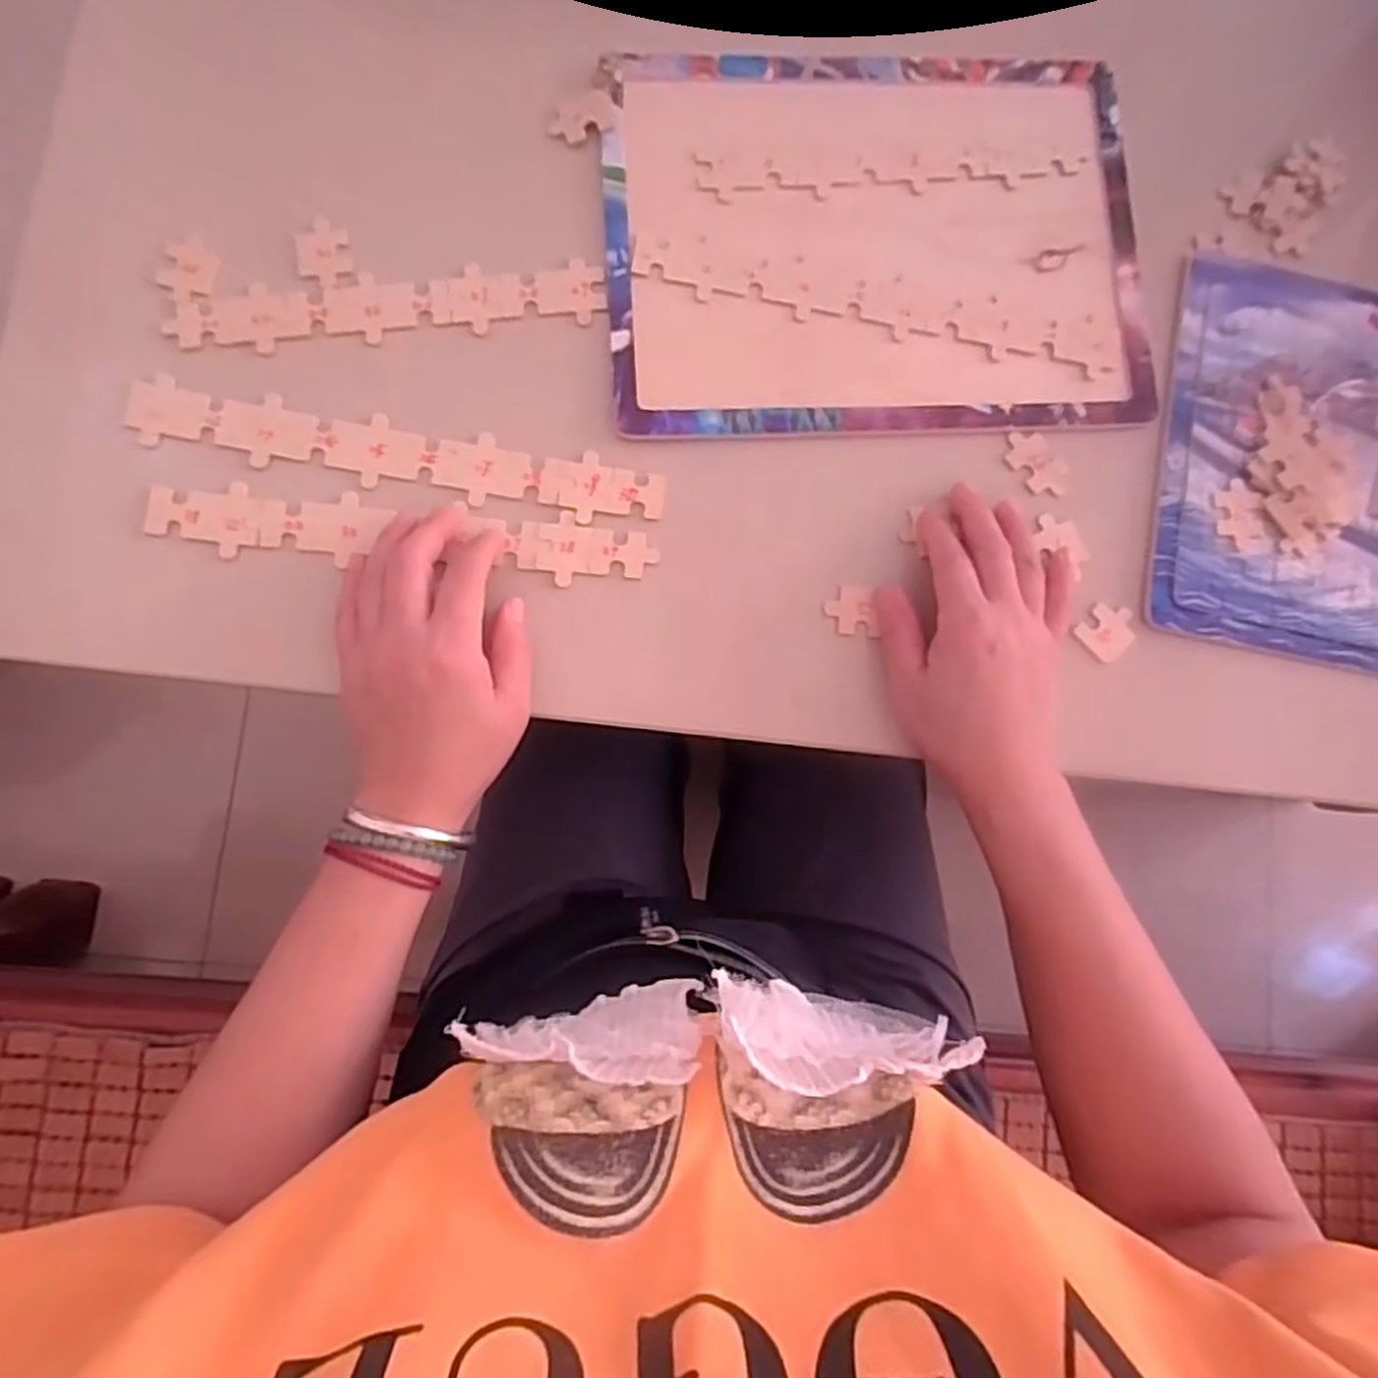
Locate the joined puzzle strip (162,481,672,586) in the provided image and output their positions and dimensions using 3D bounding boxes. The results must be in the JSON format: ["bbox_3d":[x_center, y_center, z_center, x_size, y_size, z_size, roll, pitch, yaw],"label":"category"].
[{"bbox_3d":[-0.142,-0.078,0.392,0.245,0.004,0.035,5,83,-4],"label":"joined puzzle strip"}]

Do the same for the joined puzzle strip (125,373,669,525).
[{"bbox_3d":[-0.147,-0.120,0.396,0.269,0.005,0.035,10,83,-2],"label":"joined puzzle strip"}]

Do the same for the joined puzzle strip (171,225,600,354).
[{"bbox_3d":[-0.156,-0.215,0.406,0.217,0.006,0.062,-7,83,-5],"label":"joined puzzle strip"}]

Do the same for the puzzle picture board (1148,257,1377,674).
[{"bbox_3d":[0.404,-0.112,0.421,0.289,0.012,0.215,11,83,-2],"label":"puzzle picture board"}]

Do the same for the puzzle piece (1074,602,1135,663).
[{"bbox_3d":[0.222,-0.031,0.408,0.026,0.004,0.031,43,83,3],"label":"puzzle piece"}]

